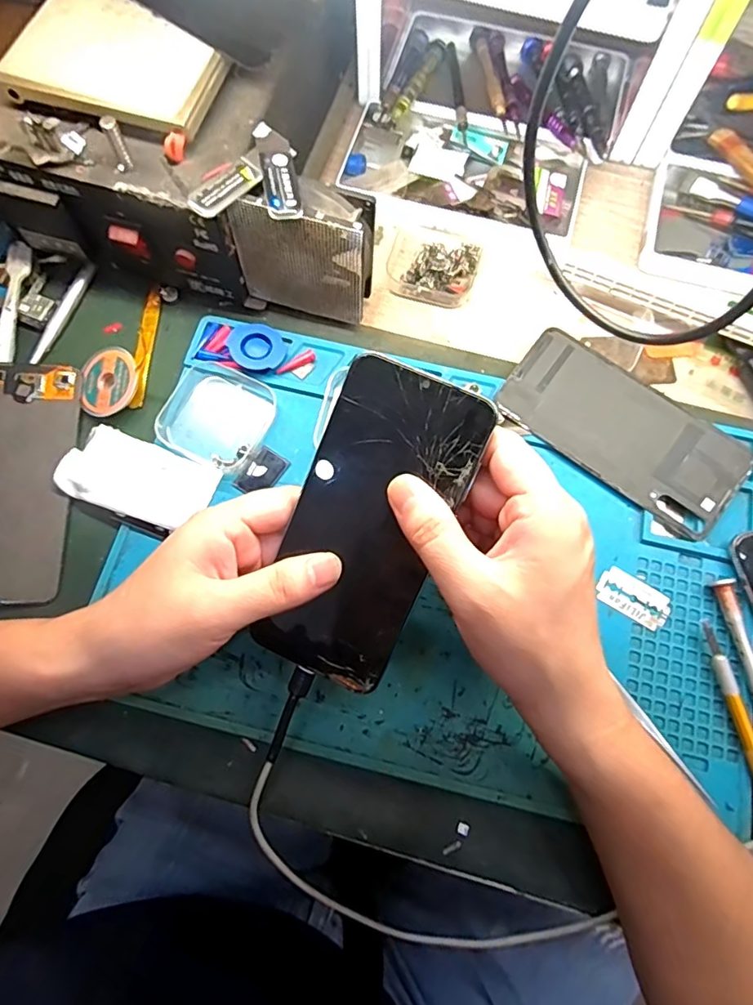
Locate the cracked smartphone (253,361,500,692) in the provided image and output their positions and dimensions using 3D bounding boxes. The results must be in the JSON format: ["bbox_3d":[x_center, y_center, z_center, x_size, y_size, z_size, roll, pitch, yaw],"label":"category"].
[{"bbox_3d":[-0.003,0.013,0.254,0.072,0.005,0.154,19,100,5],"label":"cracked smartphone"}]

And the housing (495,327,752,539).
[{"bbox_3d":[0.155,-0.046,0.337,0.151,0.013,0.068,36,76,9],"label":"housing"}]

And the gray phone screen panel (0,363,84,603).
[{"bbox_3d":[-0.225,-0.016,0.325,0.071,0.007,0.150,0,76,-6],"label":"gray phone screen panel"}]

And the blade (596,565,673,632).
[{"bbox_3d":[0.152,0.056,0.313,0.041,0.004,0.023,31,76,8],"label":"blade"}]

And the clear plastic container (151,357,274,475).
[{"bbox_3d":[-0.101,-0.055,0.345,0.064,0.017,0.066,24,75,6],"label":"clear plastic container"}]

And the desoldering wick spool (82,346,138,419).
[{"bbox_3d":[-0.174,-0.079,0.342,0.042,0.010,0.042,0,74,-1],"label":"desoldering wick spool"}]

